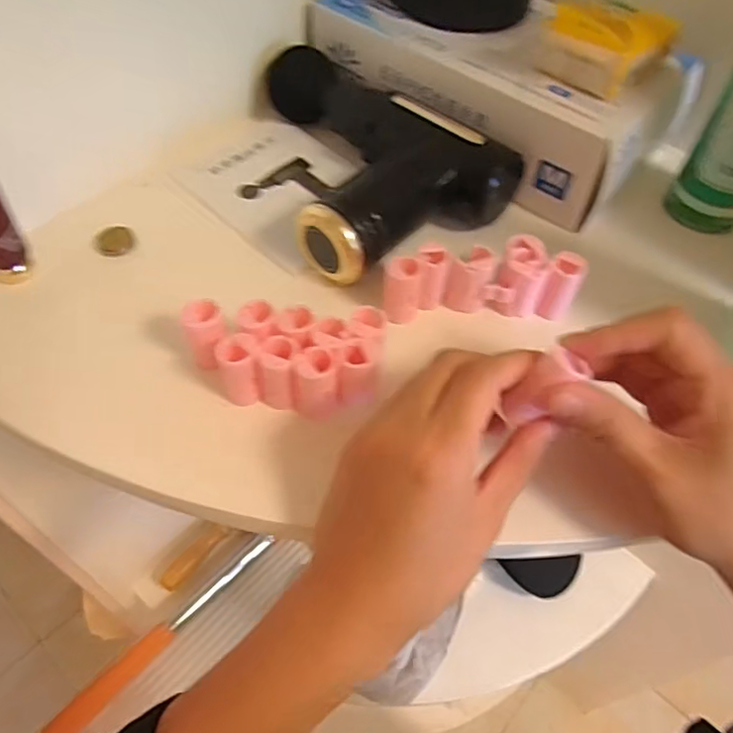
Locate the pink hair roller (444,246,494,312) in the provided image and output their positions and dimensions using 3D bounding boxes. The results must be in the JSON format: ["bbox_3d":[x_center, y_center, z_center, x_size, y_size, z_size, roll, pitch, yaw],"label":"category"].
[{"bbox_3d":[0.055,-0.047,0.324,0.021,0.034,0.017,16,53,8],"label":"pink hair roller"}]

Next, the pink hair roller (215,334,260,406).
[{"bbox_3d":[-0.059,0.002,0.281,0.017,0.033,0.017,-7,53,-9],"label":"pink hair roller"}]

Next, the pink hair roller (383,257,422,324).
[{"bbox_3d":[0.018,-0.038,0.314,0.019,0.031,0.023,6,53,1],"label":"pink hair roller"}]

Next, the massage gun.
[{"bbox_3d":[-0.012,-0.140,0.373,0.140,0.044,0.189,-30,60,-24],"label":"massage gun"}]

